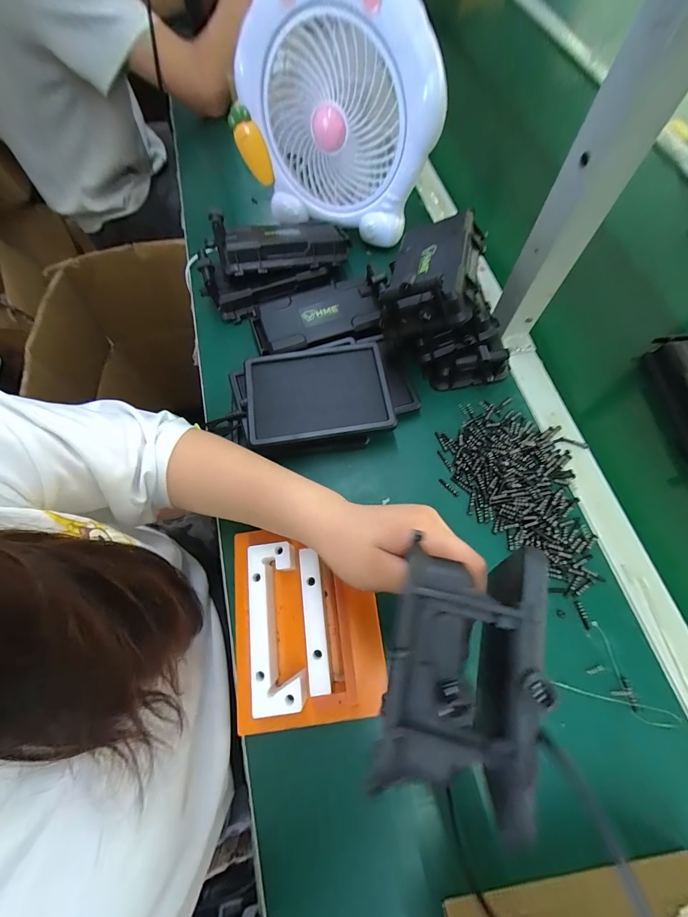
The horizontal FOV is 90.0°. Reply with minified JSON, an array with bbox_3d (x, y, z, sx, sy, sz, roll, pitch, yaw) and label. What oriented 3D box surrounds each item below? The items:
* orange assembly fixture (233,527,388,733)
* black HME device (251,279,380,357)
[{"bbox_3d":[-0.045,0.149,0.322,0.132,0.041,0.177,-8,69,0],"label":"orange assembly fixture"},{"bbox_3d":[-0.039,-0.190,0.458,0.164,0.026,0.102,-23,70,-6],"label":"black HME device"}]

